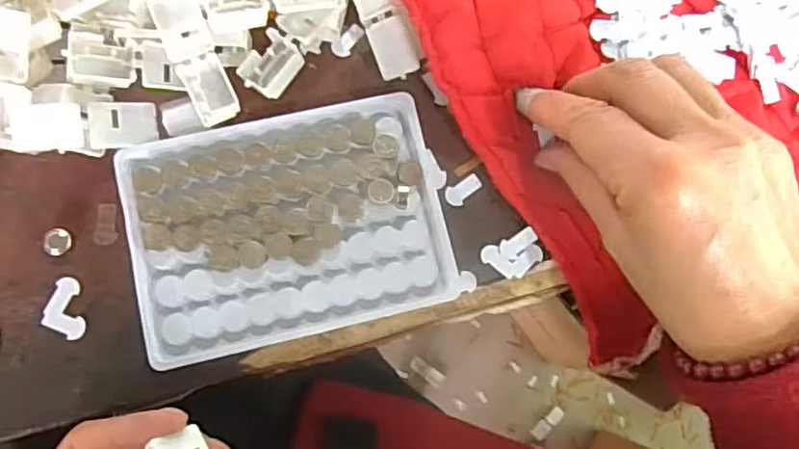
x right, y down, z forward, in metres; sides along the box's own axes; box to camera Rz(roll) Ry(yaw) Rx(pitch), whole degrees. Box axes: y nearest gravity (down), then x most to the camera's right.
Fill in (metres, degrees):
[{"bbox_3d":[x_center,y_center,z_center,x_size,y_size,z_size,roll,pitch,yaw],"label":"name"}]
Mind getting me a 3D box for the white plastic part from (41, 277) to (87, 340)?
[{"bbox_3d":[-0.135,0.034,0.266,0.017,0.004,0.022,20,82,-2],"label":"white plastic part"}]

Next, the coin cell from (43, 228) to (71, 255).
[{"bbox_3d":[-0.142,0.007,0.269,0.010,0.006,0.011,14,82,-3],"label":"coin cell"}]

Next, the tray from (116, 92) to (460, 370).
[{"bbox_3d":[-0.047,0.000,0.275,0.128,0.009,0.094,-12,84,-6],"label":"tray"}]

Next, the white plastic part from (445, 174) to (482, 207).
[{"bbox_3d":[0.029,-0.015,0.287,0.018,0.004,0.009,-31,86,-8],"label":"white plastic part"}]

